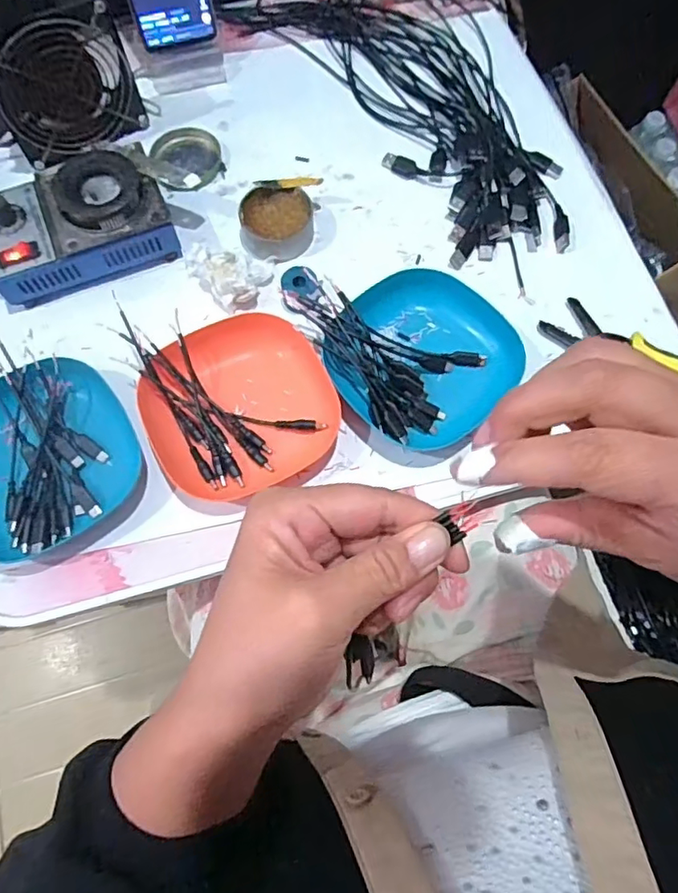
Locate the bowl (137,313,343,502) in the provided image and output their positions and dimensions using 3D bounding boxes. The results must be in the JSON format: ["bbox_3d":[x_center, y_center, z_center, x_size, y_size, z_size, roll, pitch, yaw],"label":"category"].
[{"bbox_3d":[-0.078,-0.034,0.437,0.137,0.028,0.134,-29,75,-9],"label":"bowl"}]

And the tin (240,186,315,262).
[{"bbox_3d":[-0.055,-0.198,0.498,0.063,0.025,0.061,0,72,-1],"label":"tin"}]

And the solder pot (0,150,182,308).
[{"bbox_3d":[-0.221,-0.189,0.472,0.151,0.053,0.096,-17,73,-6],"label":"solder pot"}]

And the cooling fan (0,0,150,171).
[{"bbox_3d":[-0.238,-0.313,0.493,0.115,0.103,0.039,-28,74,-9],"label":"cooling fan"}]

